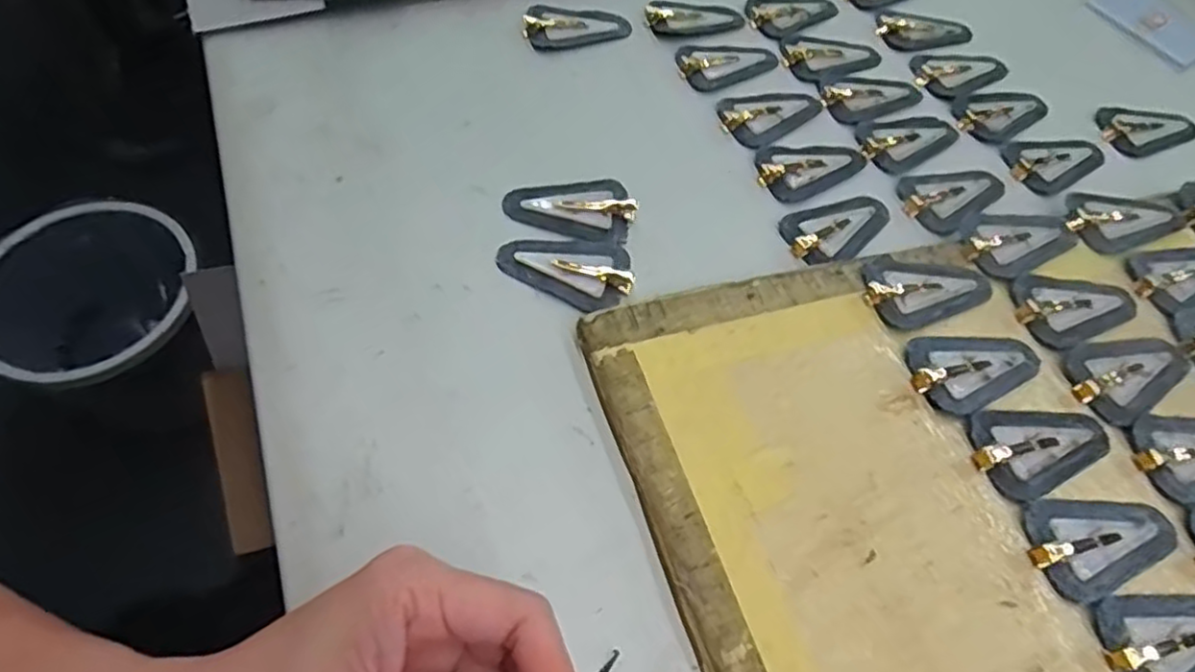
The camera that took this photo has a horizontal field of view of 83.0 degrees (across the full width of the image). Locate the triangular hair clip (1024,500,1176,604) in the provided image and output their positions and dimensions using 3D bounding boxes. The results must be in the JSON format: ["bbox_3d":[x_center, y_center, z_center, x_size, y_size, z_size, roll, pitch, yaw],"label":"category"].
[{"bbox_3d":[0.216,0.084,0.289,0.067,0.006,0.040,-18,64,-13],"label":"triangular hair clip"}]

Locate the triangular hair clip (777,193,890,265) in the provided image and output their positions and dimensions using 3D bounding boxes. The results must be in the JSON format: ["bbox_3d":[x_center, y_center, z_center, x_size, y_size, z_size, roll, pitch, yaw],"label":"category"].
[{"bbox_3d":[0.135,-0.063,0.375,0.073,0.011,0.038,-30,67,-19],"label":"triangular hair clip"}]

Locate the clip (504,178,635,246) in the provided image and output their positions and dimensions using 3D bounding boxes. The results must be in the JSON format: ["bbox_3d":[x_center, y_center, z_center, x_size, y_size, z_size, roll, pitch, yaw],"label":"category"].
[{"bbox_3d":[-0.015,-0.071,0.365,0.070,0.008,0.041,6,61,-1],"label":"clip"}]

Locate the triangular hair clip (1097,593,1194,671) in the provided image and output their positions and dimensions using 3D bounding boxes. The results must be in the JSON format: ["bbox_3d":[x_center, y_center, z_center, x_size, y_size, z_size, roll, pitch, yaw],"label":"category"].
[{"bbox_3d":[0.235,0.121,0.268,0.068,0.007,0.039,-10,62,-9],"label":"triangular hair clip"}]

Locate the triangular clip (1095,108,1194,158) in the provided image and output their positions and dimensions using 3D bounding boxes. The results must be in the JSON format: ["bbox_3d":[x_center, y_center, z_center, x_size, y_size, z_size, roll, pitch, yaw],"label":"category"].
[{"bbox_3d":[0.361,-0.135,0.439,0.067,0.007,0.038,-5,61,-7],"label":"triangular clip"}]

